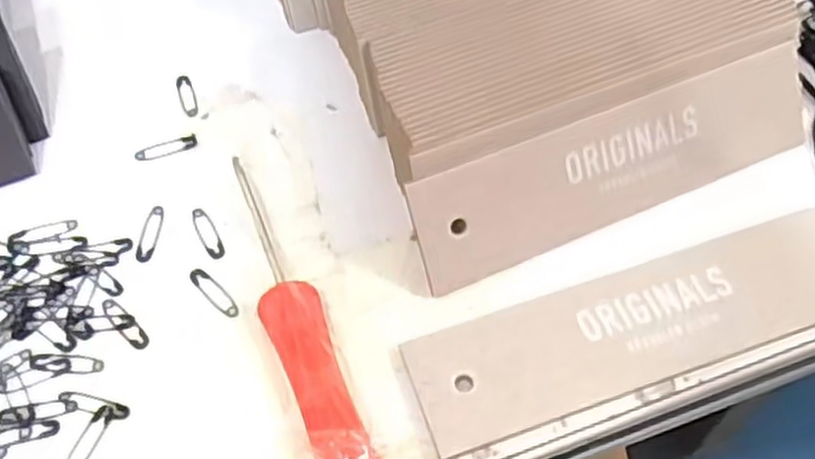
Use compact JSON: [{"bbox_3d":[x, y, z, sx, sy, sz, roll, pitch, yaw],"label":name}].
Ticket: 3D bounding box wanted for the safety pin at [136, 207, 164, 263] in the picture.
[{"bbox_3d":[-0.073,0.000,0.219,0.005,0.004,0.018,2,54,3],"label":"safety pin"}]

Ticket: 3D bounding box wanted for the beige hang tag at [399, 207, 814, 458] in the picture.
[{"bbox_3d":[0.062,0.023,0.198,0.124,0.004,0.031,-17,56,-11],"label":"beige hang tag"}]

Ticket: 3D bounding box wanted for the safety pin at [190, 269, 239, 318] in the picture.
[{"bbox_3d":[-0.052,0.016,0.207,0.005,0.004,0.019,-38,62,-23],"label":"safety pin"}]

